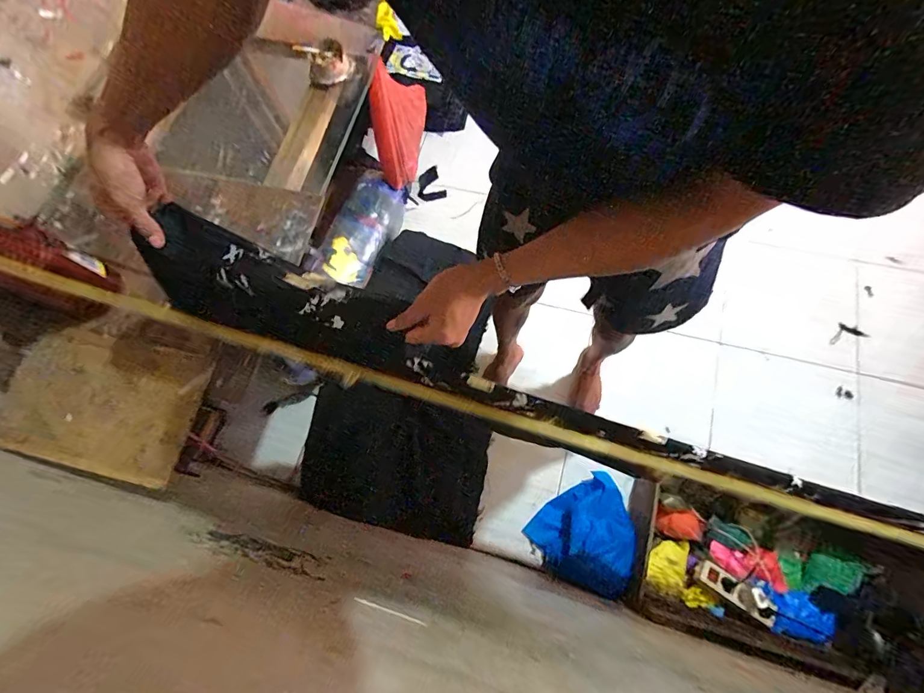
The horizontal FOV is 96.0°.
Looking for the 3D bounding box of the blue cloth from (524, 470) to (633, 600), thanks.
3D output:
[{"bbox_3d":[0.345,0.510,1.122,0.292,0.163,0.242,-32,71,-4],"label":"blue cloth"}]

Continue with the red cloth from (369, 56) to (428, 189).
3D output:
[{"bbox_3d":[-0.221,-0.768,1.429,0.133,0.288,0.279,10,74,10],"label":"red cloth"}]

